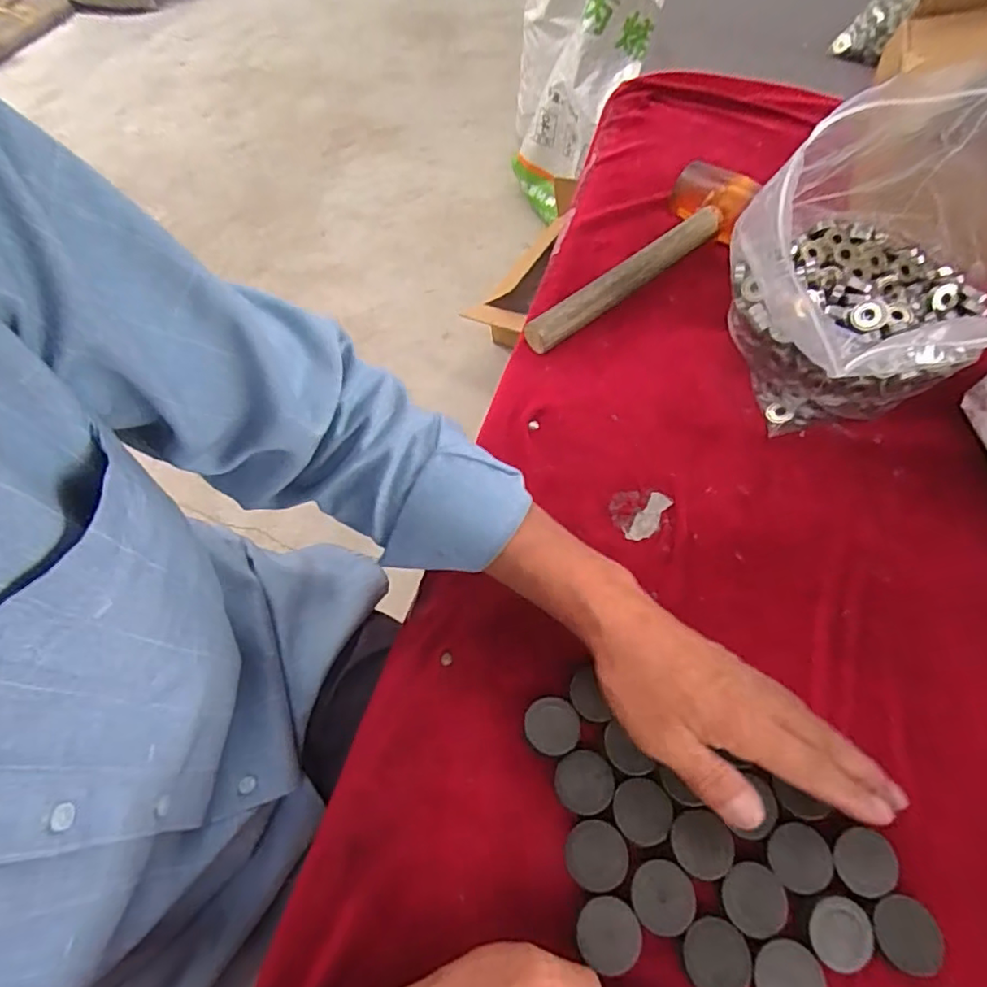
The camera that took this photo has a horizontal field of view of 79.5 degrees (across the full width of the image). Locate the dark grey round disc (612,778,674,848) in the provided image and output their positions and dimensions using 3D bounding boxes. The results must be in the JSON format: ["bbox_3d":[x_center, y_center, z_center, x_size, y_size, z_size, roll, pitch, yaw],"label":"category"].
[{"bbox_3d":[0.083,0.175,0.327,0.032,0.004,0.031,0,59,0],"label":"dark grey round disc"}]

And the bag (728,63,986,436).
[{"bbox_3d":[0.285,-0.158,0.422,0.196,0.209,0.186,-27,63,-14],"label":"bag"}]

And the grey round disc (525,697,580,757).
[{"bbox_3d":[0.035,0.140,0.357,0.032,0.009,0.033,-5,59,-2],"label":"grey round disc"}]

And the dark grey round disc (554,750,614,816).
[{"bbox_3d":[0.052,0.166,0.339,0.032,0.008,0.032,0,59,0],"label":"dark grey round disc"}]

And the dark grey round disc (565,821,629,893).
[{"bbox_3d":[0.055,0.196,0.321,0.032,0.009,0.032,0,59,0],"label":"dark grey round disc"}]

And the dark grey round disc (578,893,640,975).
[{"bbox_3d":[0.058,0.224,0.301,0.031,0.005,0.032,0,59,0],"label":"dark grey round disc"}]

